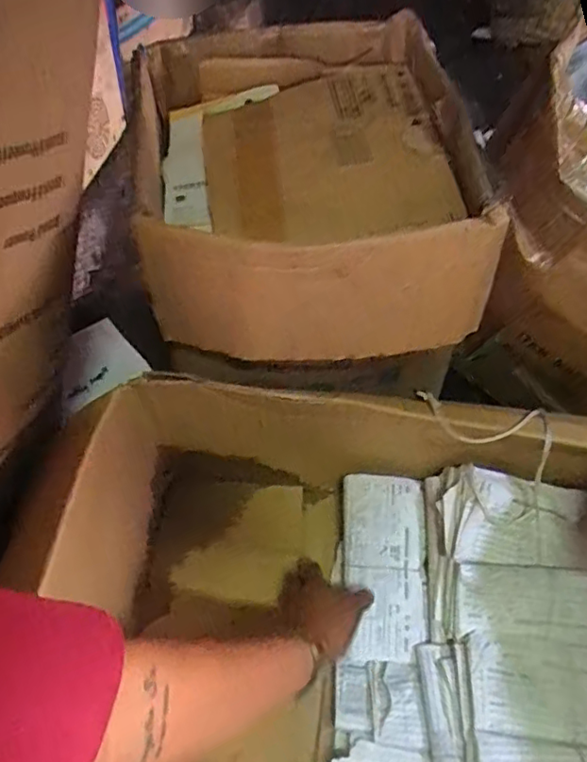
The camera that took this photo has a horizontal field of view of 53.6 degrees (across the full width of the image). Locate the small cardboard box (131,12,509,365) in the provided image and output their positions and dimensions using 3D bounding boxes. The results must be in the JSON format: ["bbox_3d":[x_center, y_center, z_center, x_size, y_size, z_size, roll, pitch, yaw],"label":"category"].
[{"bbox_3d":[0.009,-0.203,0.632,0.327,0.196,0.335,-6,51,-5],"label":"small cardboard box"}]

